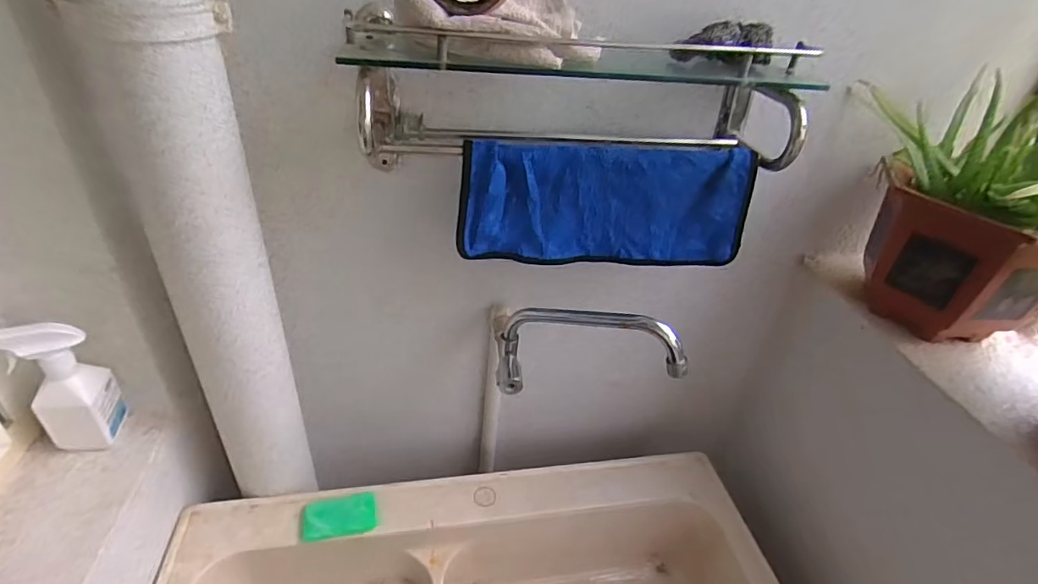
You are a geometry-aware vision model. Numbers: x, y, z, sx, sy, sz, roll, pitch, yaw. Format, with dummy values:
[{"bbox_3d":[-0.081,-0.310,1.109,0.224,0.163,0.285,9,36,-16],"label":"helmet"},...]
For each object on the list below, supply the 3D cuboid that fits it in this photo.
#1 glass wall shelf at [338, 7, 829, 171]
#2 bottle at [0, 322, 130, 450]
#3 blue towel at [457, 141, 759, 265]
[{"bbox_3d":[0.091,-0.212,0.571,0.522,0.134,0.149,1,36,-7],"label":"glass wall shelf"},{"bbox_3d":[-0.545,0.109,0.620,0.070,0.185,0.064,-3,36,-13],"label":"bottle"},{"bbox_3d":[0.102,-0.099,0.613,0.337,0.142,0.028,2,36,-6],"label":"blue towel"}]

